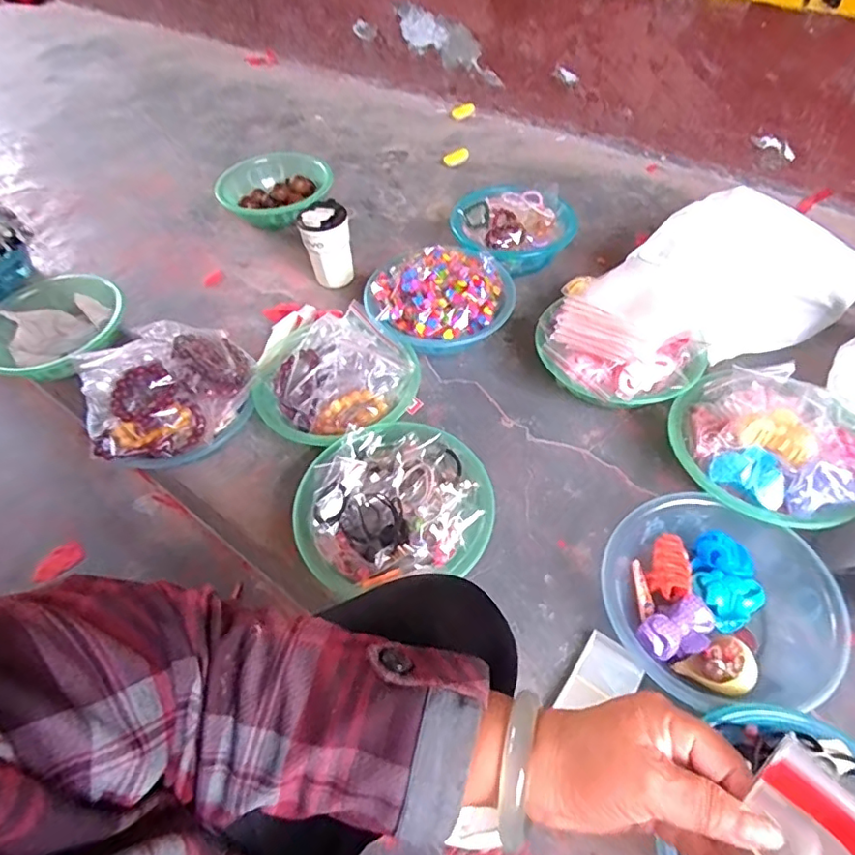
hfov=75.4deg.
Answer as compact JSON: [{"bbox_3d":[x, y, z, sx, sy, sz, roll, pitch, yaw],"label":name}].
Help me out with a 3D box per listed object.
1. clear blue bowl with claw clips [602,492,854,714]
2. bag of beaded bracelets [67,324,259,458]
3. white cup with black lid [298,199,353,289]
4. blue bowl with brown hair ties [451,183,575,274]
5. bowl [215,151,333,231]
[{"bbox_3d":[0.317,0.195,0.616,0.228,0.066,0.227,-2,53,2],"label":"clear blue bowl with claw clips"},{"bbox_3d":[-0.364,-0.053,0.774,0.231,0.082,0.180,-19,54,-10],"label":"bag of beaded bracelets"},{"bbox_3d":[-0.179,-0.330,1.006,0.083,0.147,0.080,-8,53,-3],"label":"white cup with black lid"},{"bbox_3d":[0.152,-0.367,1.040,0.230,0.096,0.202,-28,56,-17],"label":"blue bowl with brown hair ties"},{"bbox_3d":[-0.322,-0.485,1.157,0.225,0.091,0.208,-2,53,2],"label":"bowl"}]

